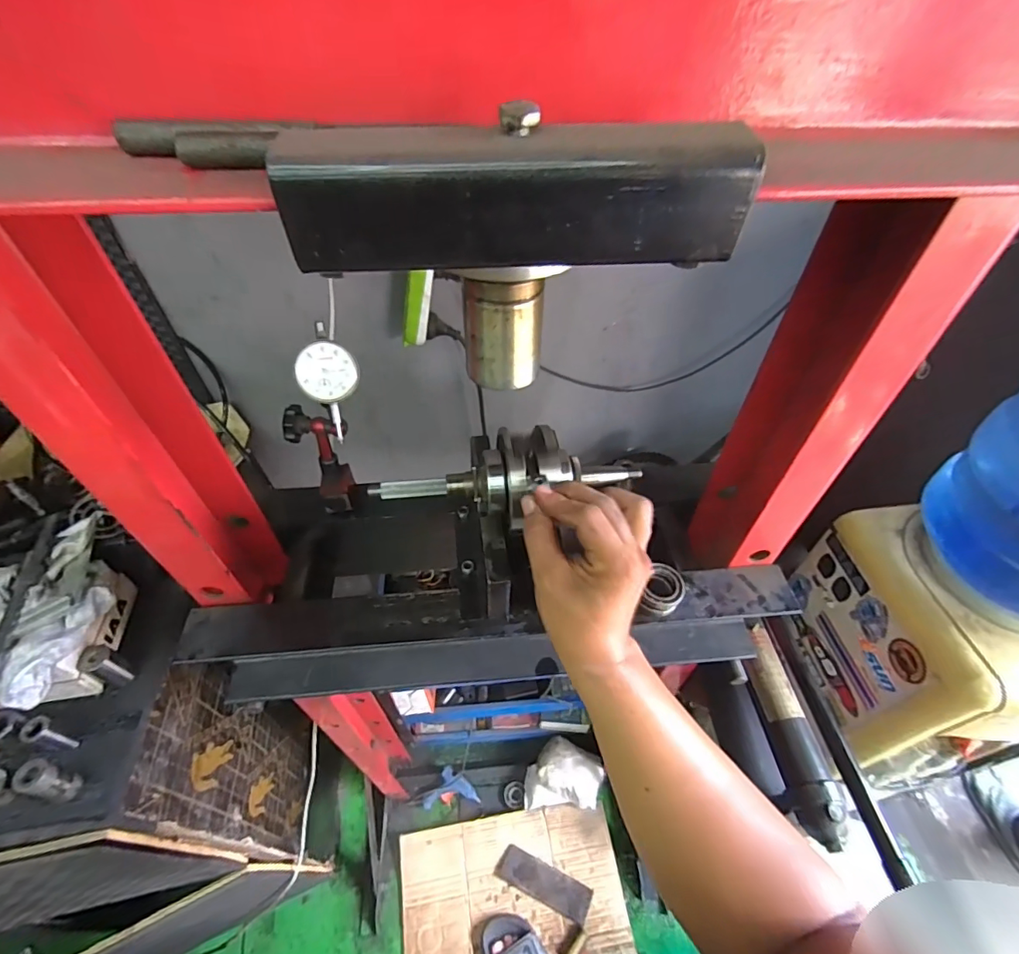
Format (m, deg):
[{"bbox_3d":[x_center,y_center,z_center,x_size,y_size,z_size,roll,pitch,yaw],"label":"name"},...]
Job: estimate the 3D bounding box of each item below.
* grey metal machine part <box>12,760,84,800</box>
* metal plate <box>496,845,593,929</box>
[{"bbox_3d":[-0.452,0.298,0.485,0.030,0.058,0.025,9,49,7],"label":"grey metal machine part"},{"bbox_3d":[0.081,0.951,1.160,0.217,0.010,0.070,16,58,20],"label":"metal plate"}]

